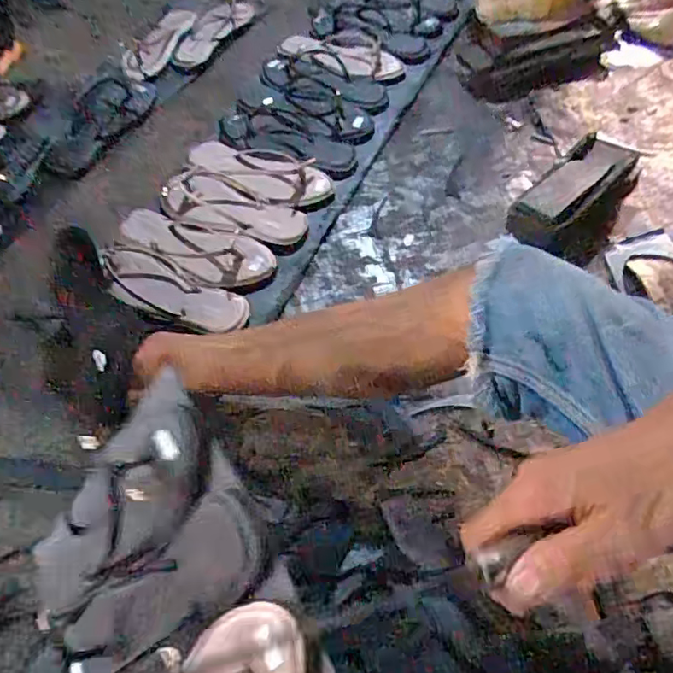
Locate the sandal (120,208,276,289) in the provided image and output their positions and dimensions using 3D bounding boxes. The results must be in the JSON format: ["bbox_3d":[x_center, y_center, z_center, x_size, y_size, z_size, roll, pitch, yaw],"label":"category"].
[{"bbox_3d":[-0.195,-0.116,0.766,0.226,0.035,0.100,17,56,14],"label":"sandal"}]

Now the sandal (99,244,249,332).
[{"bbox_3d":[-0.214,-0.059,0.728,0.203,0.035,0.080,25,58,19],"label":"sandal"}]

